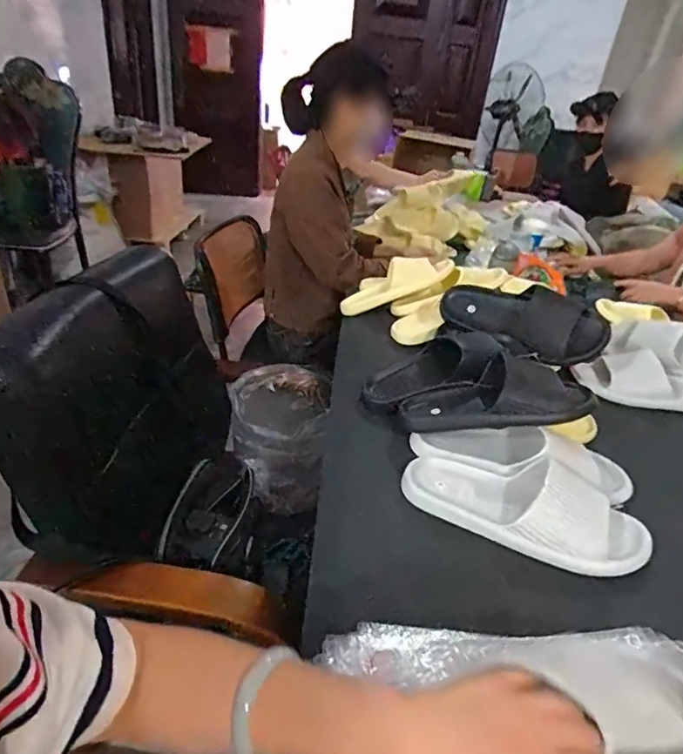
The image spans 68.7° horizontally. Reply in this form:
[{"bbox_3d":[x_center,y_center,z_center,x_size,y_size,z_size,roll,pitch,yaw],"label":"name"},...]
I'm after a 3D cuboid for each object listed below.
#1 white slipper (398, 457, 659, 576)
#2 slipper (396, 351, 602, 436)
[{"bbox_3d":[0.216,0.144,0.589,0.286,0.069,0.102,18,33,17],"label":"white slipper"},{"bbox_3d":[0.207,0.031,0.702,0.263,0.082,0.086,-11,28,17],"label":"slipper"}]

